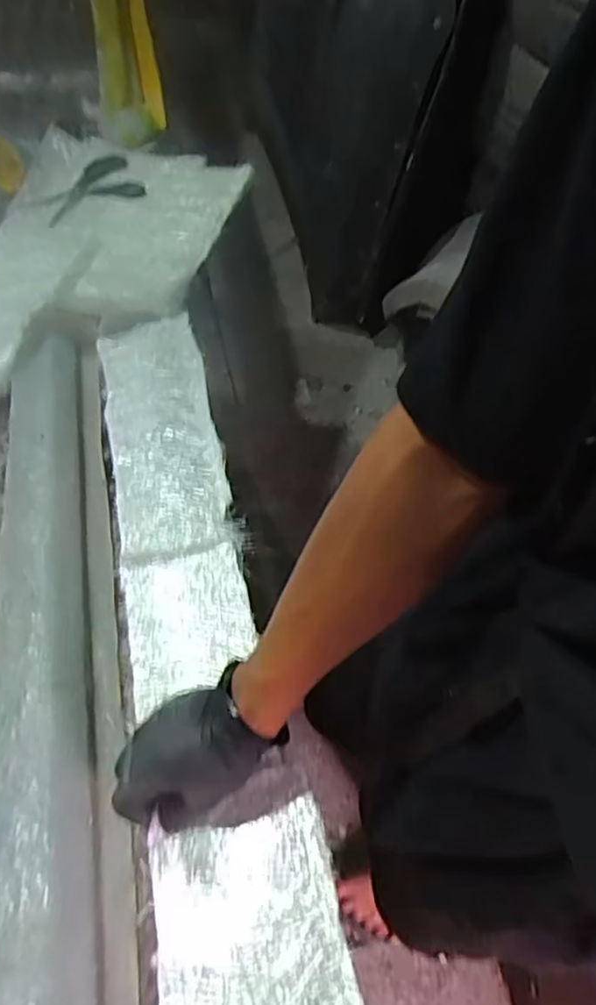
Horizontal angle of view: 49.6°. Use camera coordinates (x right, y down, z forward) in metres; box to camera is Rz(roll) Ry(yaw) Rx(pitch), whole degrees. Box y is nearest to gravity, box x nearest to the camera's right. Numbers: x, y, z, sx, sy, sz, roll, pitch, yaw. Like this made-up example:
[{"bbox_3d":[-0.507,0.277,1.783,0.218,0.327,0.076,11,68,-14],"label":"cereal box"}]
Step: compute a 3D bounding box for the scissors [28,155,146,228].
[{"bbox_3d":[-0.350,-0.522,1.071,0.191,0.010,0.152,-28,60,-20],"label":"scissors"}]

